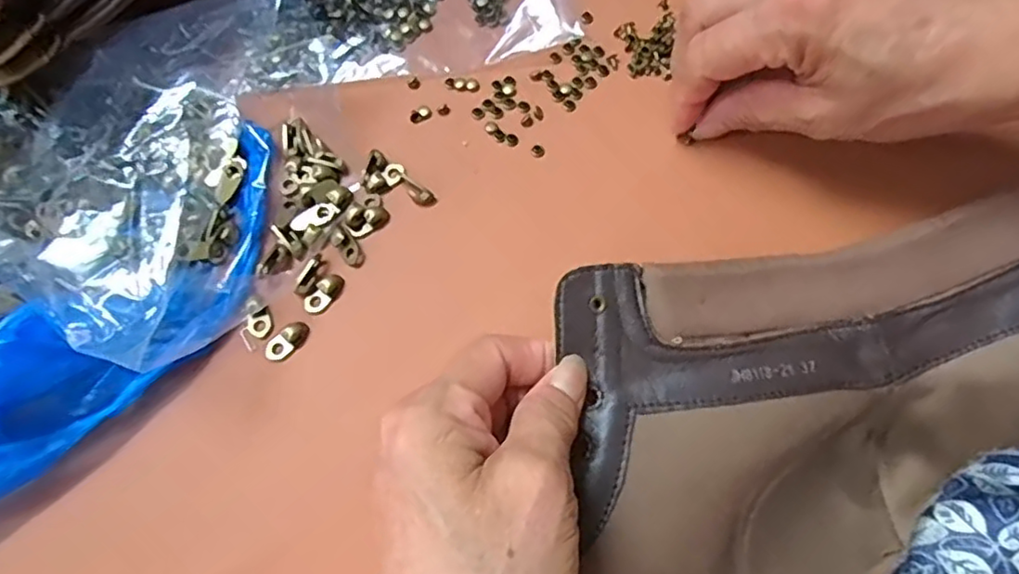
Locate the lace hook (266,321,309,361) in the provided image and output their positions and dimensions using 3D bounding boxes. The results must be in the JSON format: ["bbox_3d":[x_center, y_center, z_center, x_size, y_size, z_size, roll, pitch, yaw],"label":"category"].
[{"bbox_3d":[-0.088,0.021,0.250,0.009,0.004,0.018,41,77,14],"label":"lace hook"}]

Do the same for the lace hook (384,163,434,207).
[{"bbox_3d":[-0.044,-0.044,0.270,0.010,0.008,0.027,-43,75,-12],"label":"lace hook"}]

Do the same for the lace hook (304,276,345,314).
[{"bbox_3d":[-0.075,0.002,0.255,0.008,0.004,0.019,41,77,14],"label":"lace hook"}]

